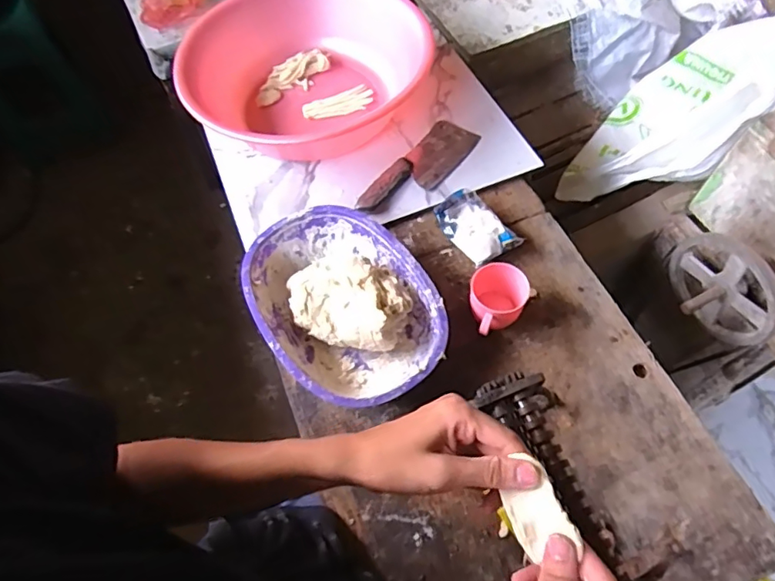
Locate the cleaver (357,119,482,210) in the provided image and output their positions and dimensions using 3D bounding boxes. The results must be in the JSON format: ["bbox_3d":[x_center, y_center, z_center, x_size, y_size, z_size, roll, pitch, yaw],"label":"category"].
[{"bbox_3d":[0.052,-0.195,0.863,0.082,0.026,0.237,34,68,17],"label":"cleaver"}]

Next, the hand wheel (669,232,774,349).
[{"bbox_3d":[0.541,0.012,0.894,0.094,0.175,0.198,-26,65,-12],"label":"hand wheel"}]

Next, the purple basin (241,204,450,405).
[{"bbox_3d":[-0.063,0.015,0.727,0.222,0.090,0.278,-24,64,-10],"label":"purple basin"}]

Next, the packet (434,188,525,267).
[{"bbox_3d":[0.131,-0.099,0.803,0.082,0.041,0.125,-31,66,-14],"label":"packet"}]

